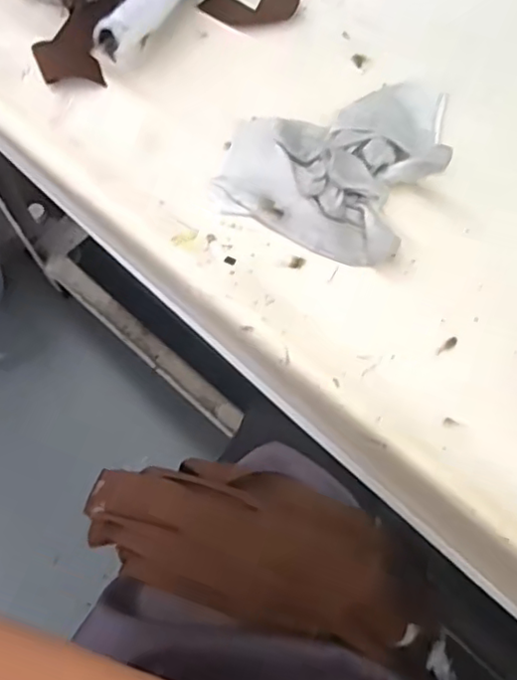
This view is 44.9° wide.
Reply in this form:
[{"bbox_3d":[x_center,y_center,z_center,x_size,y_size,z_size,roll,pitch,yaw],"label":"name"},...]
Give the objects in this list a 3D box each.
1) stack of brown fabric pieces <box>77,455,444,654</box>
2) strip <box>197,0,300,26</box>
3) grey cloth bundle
[{"bbox_3d":[0.001,0.159,0.470,0.275,0.109,0.098,13,67,8],"label":"stack of brown fabric pieces"},{"bbox_3d":[0.001,-0.279,0.509,0.092,0.018,0.053,-12,64,-5],"label":"strip"},{"bbox_3d":[0.052,-0.134,0.431,0.146,0.035,0.164,15,65,8],"label":"grey cloth bundle"}]

